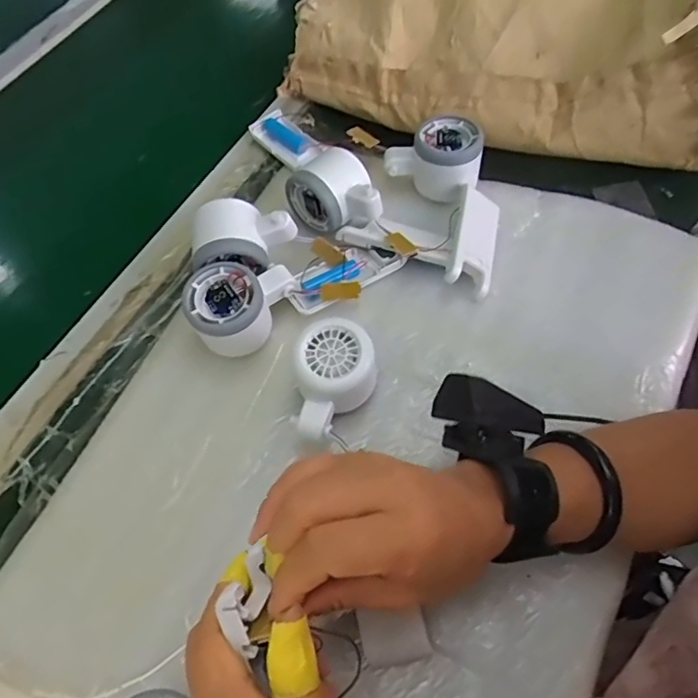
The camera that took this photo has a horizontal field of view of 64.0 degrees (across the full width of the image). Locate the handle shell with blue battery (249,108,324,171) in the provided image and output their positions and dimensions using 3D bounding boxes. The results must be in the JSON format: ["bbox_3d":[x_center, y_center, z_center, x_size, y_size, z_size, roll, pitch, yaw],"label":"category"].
[{"bbox_3d":[-0.060,-0.202,0.542,0.036,0.017,0.073,-40,65,-15],"label":"handle shell with blue battery"}]

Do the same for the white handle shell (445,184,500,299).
[{"bbox_3d":[0.103,-0.091,0.464,0.039,0.019,0.100,23,62,-12],"label":"white handle shell"}]

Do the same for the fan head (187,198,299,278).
[{"bbox_3d":[-0.083,-0.086,0.454,0.080,0.055,0.059,-9,61,1],"label":"fan head"}]

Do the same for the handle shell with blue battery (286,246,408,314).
[{"bbox_3d":[-0.007,-0.065,0.454,0.097,0.022,0.045,-33,64,-12],"label":"handle shell with blue battery"}]

